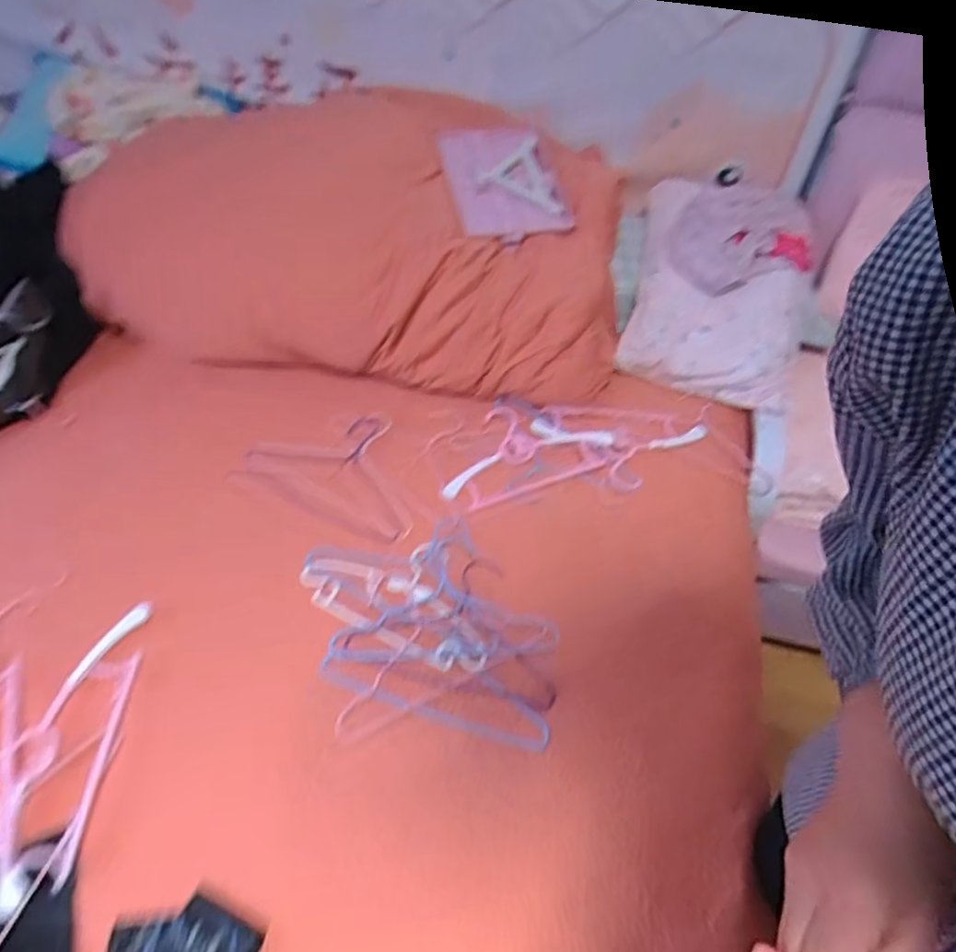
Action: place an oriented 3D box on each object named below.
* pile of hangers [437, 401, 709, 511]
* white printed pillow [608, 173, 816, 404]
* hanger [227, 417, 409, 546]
[{"bbox_3d":[0.165,-0.047,1.037,0.441,0.034,0.176,-6,51,-9],"label":"pile of hangers"},{"bbox_3d":[0.452,-0.337,1.144,0.323,0.070,0.392,13,87,1],"label":"white printed pillow"},{"bbox_3d":[-0.219,-0.021,1.006,0.292,0.017,0.213,17,51,10],"label":"hanger"}]

